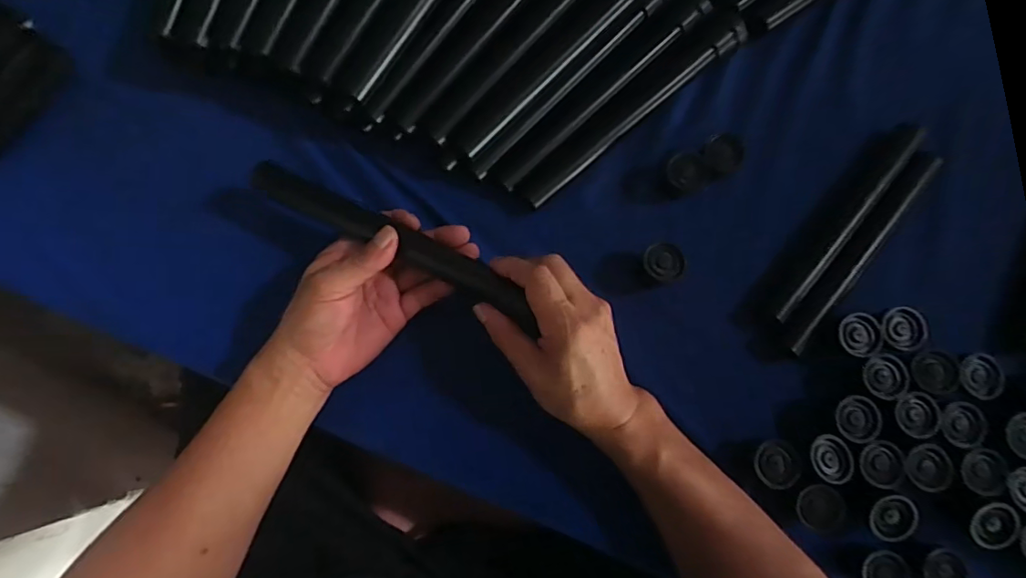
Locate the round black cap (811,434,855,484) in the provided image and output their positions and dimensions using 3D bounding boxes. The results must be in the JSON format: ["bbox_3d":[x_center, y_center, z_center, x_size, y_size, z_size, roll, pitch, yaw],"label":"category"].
[{"bbox_3d":[0.240,0.128,0.396,0.029,0.006,0.034,-5,81,-3],"label":"round black cap"}]

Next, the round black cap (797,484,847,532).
[{"bbox_3d":[0.230,0.164,0.394,0.033,0.009,0.037,-30,83,-7],"label":"round black cap"}]

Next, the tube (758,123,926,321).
[{"bbox_3d":[0.274,-0.057,0.437,0.025,0.029,0.195,40,81,4],"label":"tube"}]

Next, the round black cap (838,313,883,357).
[{"bbox_3d":[0.276,0.036,0.418,0.027,0.014,0.034,-16,82,-5],"label":"round black cap"}]

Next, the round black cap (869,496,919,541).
[{"bbox_3d":[0.284,0.171,0.392,0.032,0.011,0.033,0,81,-2],"label":"round black cap"}]

